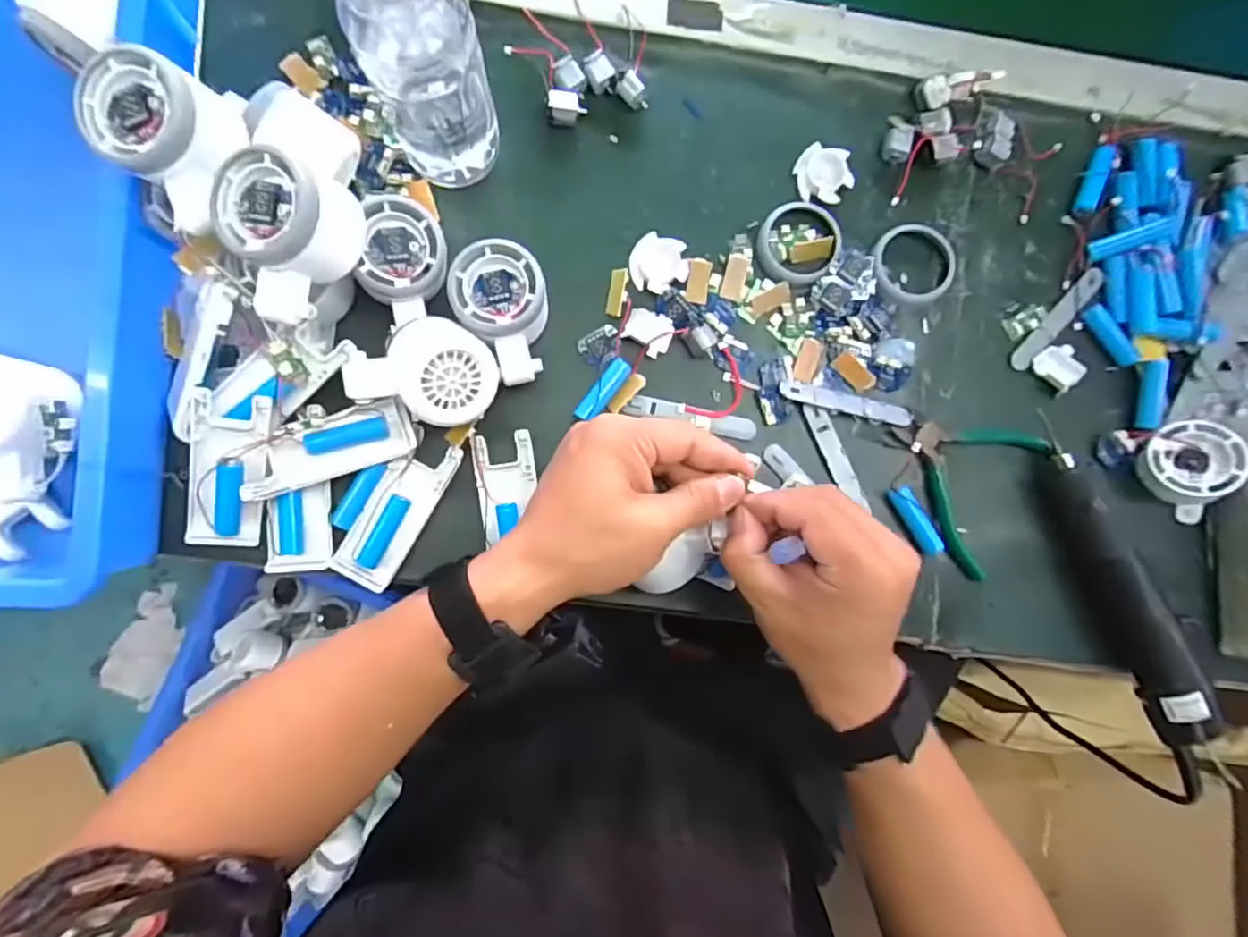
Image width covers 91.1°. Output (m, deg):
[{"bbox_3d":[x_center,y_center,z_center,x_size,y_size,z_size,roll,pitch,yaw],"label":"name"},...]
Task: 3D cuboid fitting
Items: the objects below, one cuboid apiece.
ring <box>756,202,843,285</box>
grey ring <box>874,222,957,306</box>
[{"bbox_3d":[0.123,-0.160,0.432,0.056,0.014,0.059,0,87,-3],"label":"ring"},{"bbox_3d":[0.206,-0.146,0.434,0.058,0.012,0.057,0,87,-3],"label":"grey ring"}]

